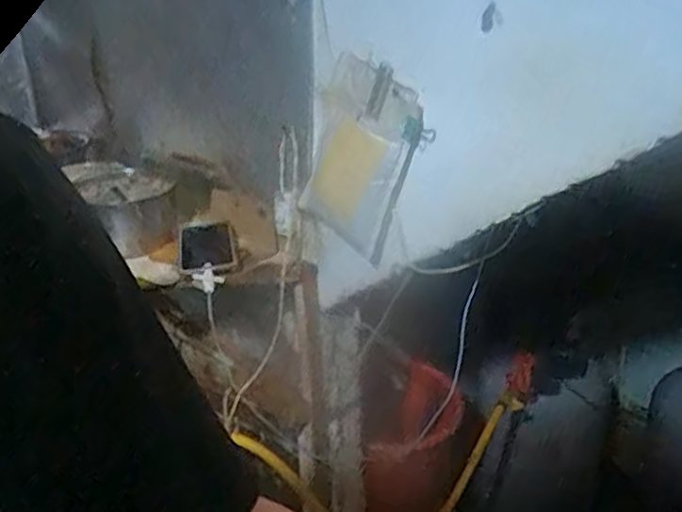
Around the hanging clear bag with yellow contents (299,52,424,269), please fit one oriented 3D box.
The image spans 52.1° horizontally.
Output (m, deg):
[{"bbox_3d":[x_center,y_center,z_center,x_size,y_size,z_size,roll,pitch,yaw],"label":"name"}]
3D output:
[{"bbox_3d":[0.021,-0.125,0.901,0.049,0.235,0.167,-20,50,-41],"label":"hanging clear bag with yellow contents"}]

